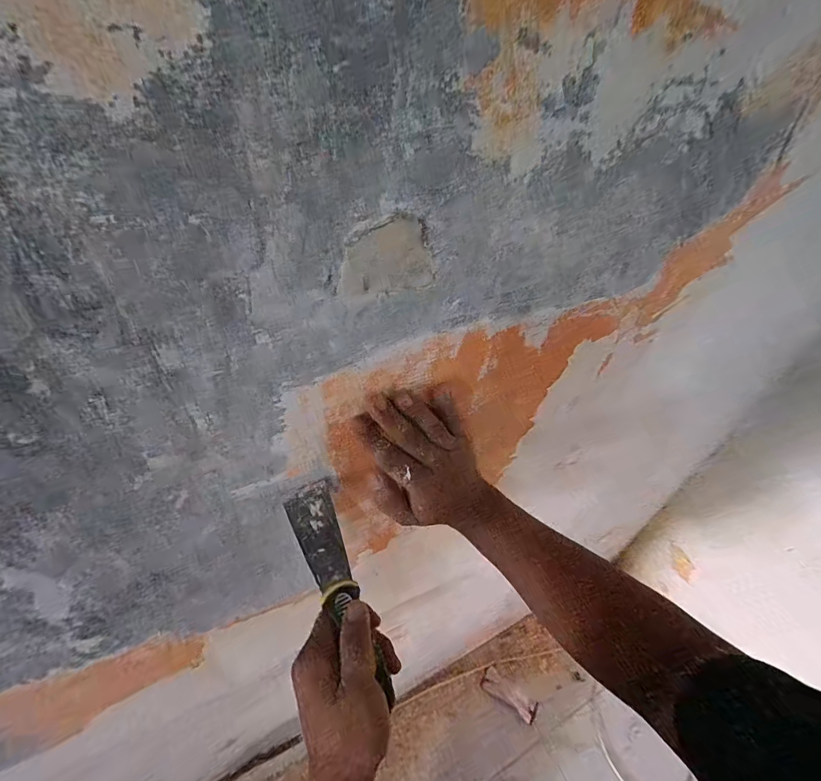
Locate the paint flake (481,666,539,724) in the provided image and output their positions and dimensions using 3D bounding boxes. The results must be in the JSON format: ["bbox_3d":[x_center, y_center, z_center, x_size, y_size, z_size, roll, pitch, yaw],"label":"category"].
[{"bbox_3d":[0.306,0.938,1.198,0.172,0.009,0.065,29,86,18],"label":"paint flake"}]

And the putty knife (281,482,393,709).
[{"bbox_3d":[-0.057,0.164,0.319,0.035,0.014,0.172,-20,86,-24],"label":"putty knife"}]

